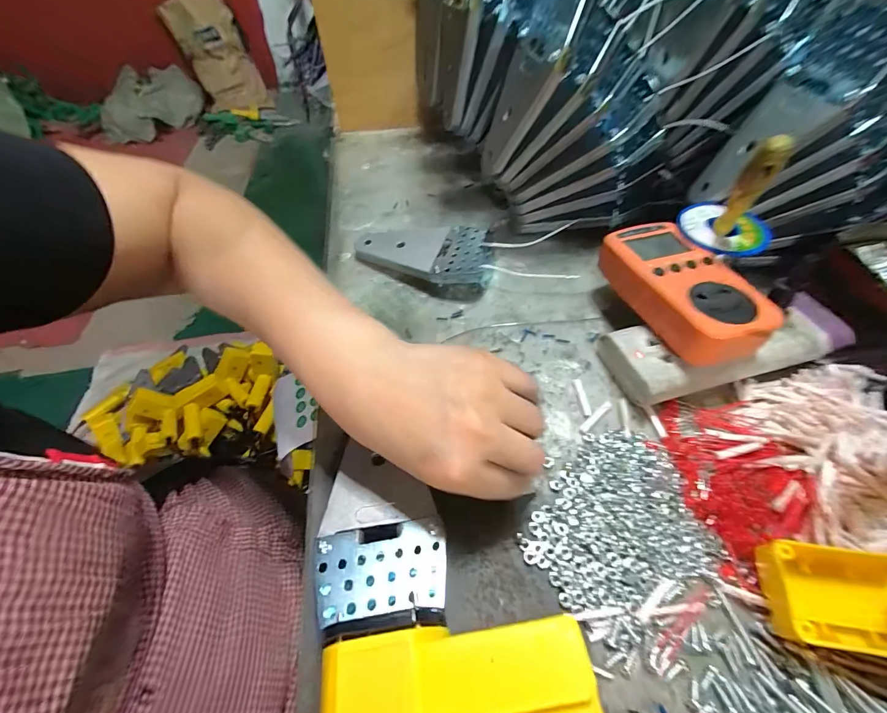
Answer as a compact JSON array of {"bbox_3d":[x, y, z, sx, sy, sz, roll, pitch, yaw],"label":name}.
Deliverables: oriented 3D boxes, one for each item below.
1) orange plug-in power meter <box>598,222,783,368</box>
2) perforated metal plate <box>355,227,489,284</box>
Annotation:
[{"bbox_3d":[0.179,-0.053,0.279,0.064,0.032,0.125,-17,56,-10],"label":"orange plug-in power meter"},{"bbox_3d":[-0.023,-0.100,0.362,0.132,0.028,0.067,14,56,11],"label":"perforated metal plate"}]

